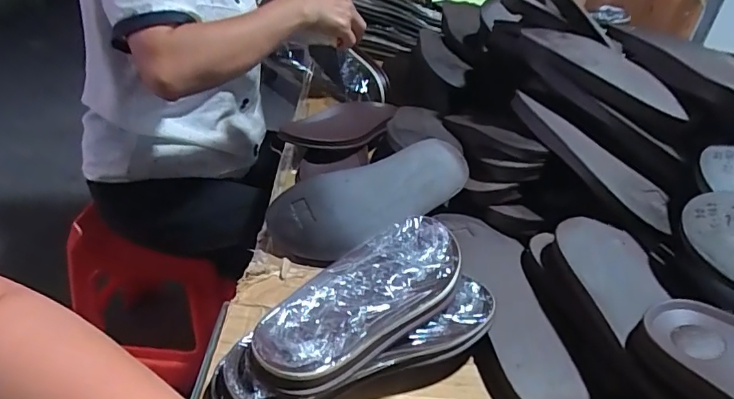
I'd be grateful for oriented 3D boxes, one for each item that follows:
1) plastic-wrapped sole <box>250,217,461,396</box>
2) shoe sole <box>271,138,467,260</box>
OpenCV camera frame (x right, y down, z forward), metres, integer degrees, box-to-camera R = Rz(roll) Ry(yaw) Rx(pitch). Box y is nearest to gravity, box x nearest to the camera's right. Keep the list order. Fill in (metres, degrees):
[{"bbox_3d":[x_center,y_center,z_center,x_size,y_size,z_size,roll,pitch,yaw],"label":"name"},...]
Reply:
[{"bbox_3d":[0.003,0.068,0.358,0.076,0.017,0.201,30,38,31],"label":"plastic-wrapped sole"},{"bbox_3d":[0.006,0.000,0.478,0.205,0.022,0.082,-22,75,-16],"label":"shoe sole"}]

